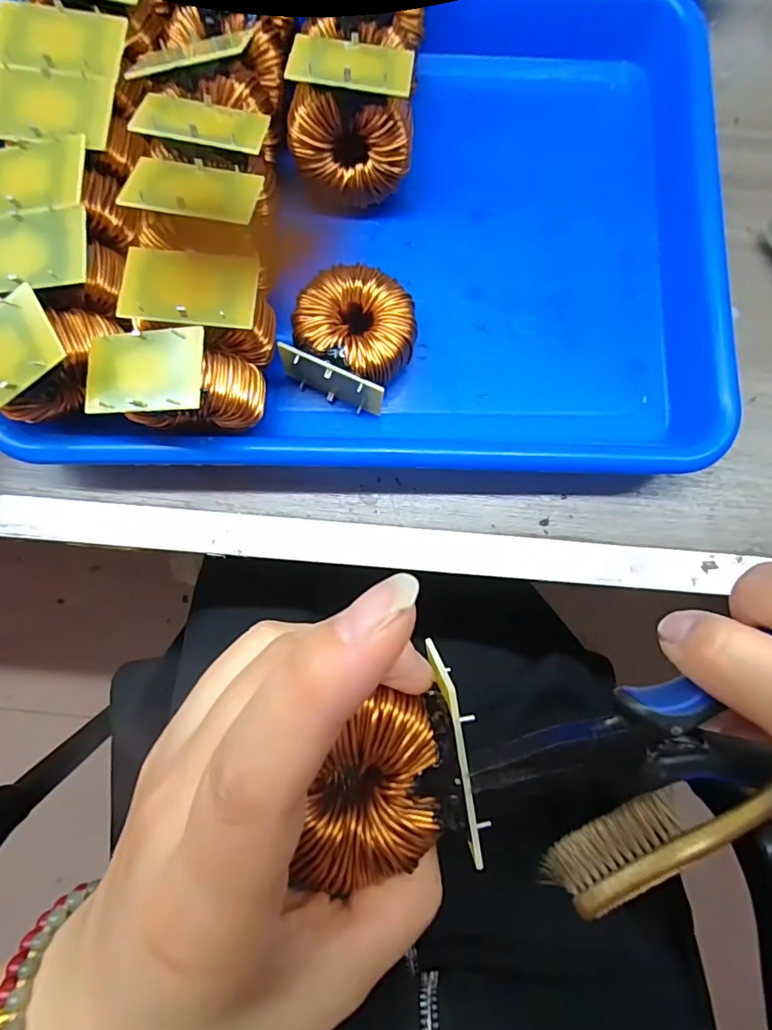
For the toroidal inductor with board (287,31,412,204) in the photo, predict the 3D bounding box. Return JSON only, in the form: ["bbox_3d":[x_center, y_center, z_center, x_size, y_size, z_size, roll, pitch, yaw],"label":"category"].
[{"bbox_3d":[-0.015,-0.180,0.233,0.055,0.061,0.051,10,84,-1],"label":"toroidal inductor with board"}]

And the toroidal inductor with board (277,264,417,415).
[{"bbox_3d":[-0.015,-0.083,0.239,0.054,0.029,0.054,1,79,-3],"label":"toroidal inductor with board"}]

